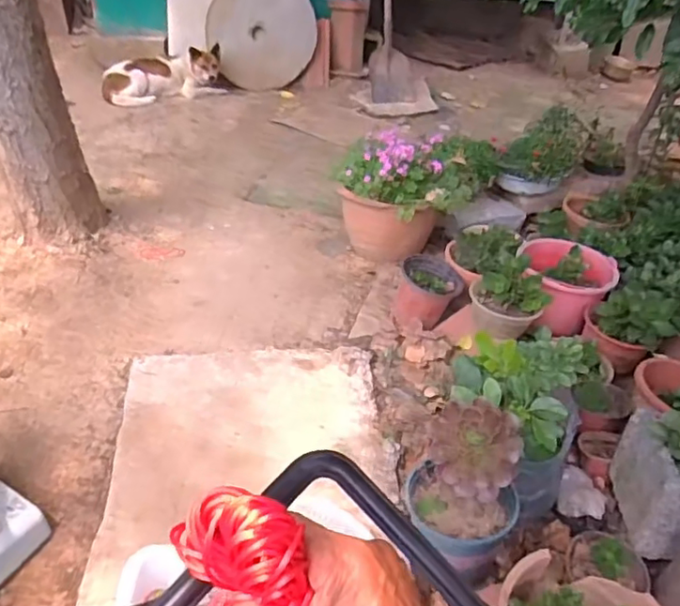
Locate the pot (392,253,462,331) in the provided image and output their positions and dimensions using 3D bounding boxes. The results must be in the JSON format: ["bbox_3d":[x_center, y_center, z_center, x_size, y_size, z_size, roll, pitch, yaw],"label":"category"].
[{"bbox_3d":[0.228,-0.029,1.520,0.152,0.124,0.159,3,37,-2],"label":"pot"}]

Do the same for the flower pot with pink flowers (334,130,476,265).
[{"bbox_3d":[0.182,-0.296,1.702,0.381,0.332,0.286,7,37,4],"label":"flower pot with pink flowers"}]

